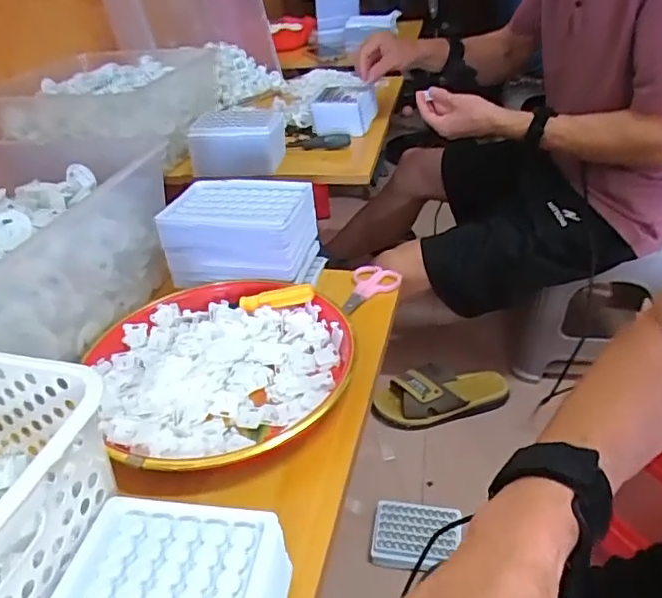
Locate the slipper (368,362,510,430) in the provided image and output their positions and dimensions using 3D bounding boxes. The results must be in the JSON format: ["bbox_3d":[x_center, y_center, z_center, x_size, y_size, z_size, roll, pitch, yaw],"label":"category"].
[{"bbox_3d":[0.215,0.179,1.082,0.266,0.061,0.111,-10,35,-8],"label":"slipper"}]

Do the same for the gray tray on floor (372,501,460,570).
[{"bbox_3d":[0.129,0.359,0.844,0.128,0.027,0.108,3,35,11],"label":"gray tray on floor"}]

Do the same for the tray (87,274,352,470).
[{"bbox_3d":[-0.082,0.049,0.450,0.200,0.027,0.213,-3,34,2],"label":"tray"}]

